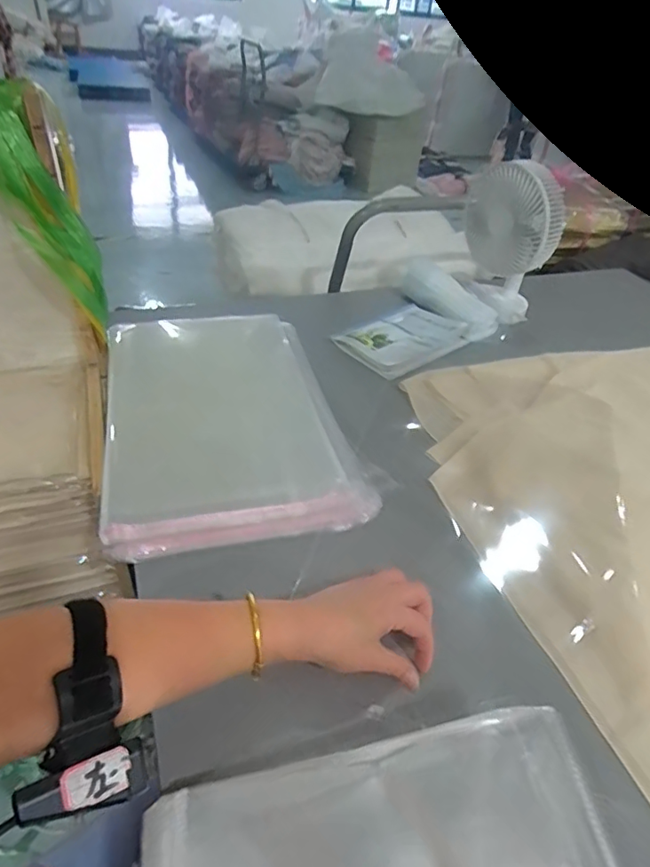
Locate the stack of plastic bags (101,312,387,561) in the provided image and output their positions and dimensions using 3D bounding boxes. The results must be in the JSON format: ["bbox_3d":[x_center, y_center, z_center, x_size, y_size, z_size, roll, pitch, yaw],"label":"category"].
[{"bbox_3d":[-0.148,-0.038,0.719,0.291,0.025,0.475,-9,42,-17],"label":"stack of plastic bags"}]

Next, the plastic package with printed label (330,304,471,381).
[{"bbox_3d":[0.133,-0.164,0.903,0.216,0.019,0.155,-24,48,-31],"label":"plastic package with printed label"}]

